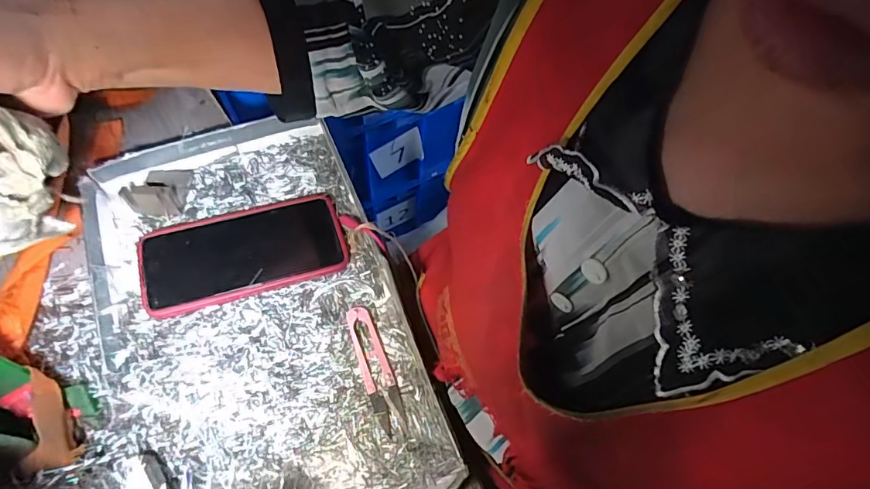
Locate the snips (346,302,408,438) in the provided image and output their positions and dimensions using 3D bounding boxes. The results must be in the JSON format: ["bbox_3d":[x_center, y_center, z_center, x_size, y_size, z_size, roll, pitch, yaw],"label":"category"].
[{"bbox_3d":[-0.047,0.097,0.373,0.023,0.009,0.101,-17,67,-10],"label":"snips"}]

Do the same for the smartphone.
[{"bbox_3d":[-0.159,0.005,0.401,0.160,0.009,0.082,-13,62,-17],"label":"smartphone"}]

